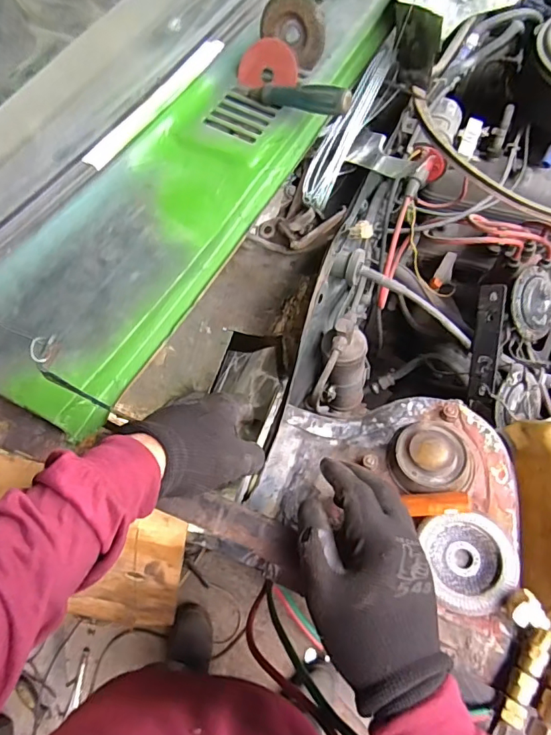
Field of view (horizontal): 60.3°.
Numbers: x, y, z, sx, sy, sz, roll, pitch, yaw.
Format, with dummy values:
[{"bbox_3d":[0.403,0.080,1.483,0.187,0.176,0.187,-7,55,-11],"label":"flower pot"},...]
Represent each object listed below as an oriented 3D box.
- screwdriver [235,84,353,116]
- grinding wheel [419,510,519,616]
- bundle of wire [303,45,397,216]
[{"bbox_3d":[0.015,-0.303,0.531,0.148,0.025,0.021,19,66,24],"label":"screwdriver"},{"bbox_3d":[0.164,0.163,0.400,0.071,0.024,0.077,0,65,1],"label":"grinding wheel"},{"bbox_3d":[0.089,-0.292,0.586,0.026,0.050,0.197,31,100,14],"label":"bundle of wire"}]

